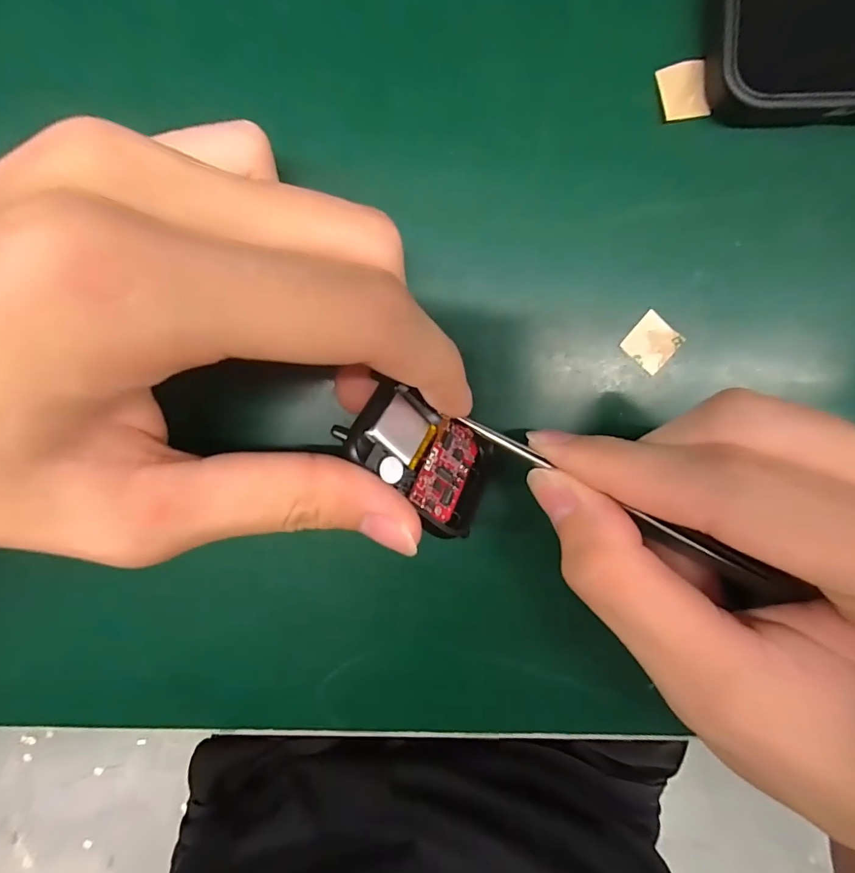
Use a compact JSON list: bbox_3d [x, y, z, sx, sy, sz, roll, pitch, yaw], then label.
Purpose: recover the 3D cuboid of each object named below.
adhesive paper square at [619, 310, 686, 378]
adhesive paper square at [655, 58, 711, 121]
[{"bbox_3d":[0.072,-0.030,0.140,0.015,0.004,0.015,39,93,-5],"label":"adhesive paper square"},{"bbox_3d":[0.077,-0.103,0.131,0.014,0.004,0.015,-15,96,-1],"label":"adhesive paper square"}]

